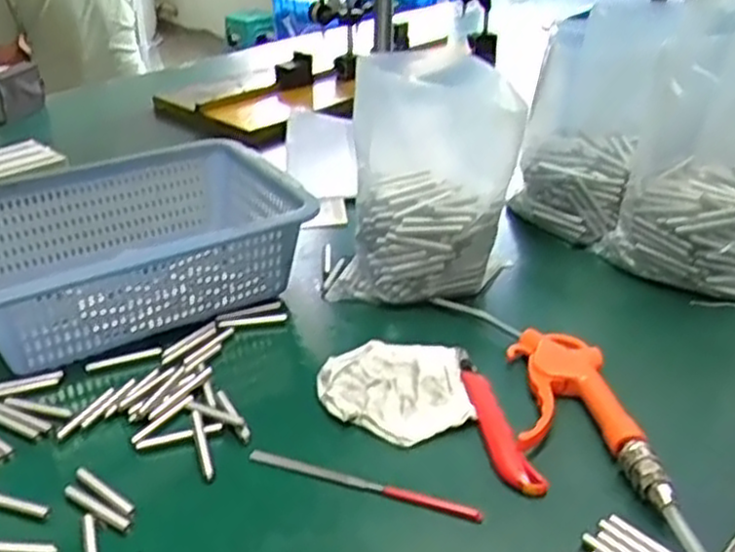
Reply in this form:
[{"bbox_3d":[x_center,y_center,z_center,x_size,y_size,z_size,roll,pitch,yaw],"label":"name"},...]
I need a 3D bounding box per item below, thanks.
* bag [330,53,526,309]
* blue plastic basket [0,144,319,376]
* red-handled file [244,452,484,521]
[{"bbox_3d":[0.048,-0.076,0.657,0.153,0.213,0.077,1,29,4],"label":"bag"},{"bbox_3d":[-0.231,-0.033,0.715,0.302,0.091,0.241,-16,33,-25],"label":"blue plastic basket"},{"bbox_3d":[-0.004,0.134,0.495,0.158,0.006,0.011,10,31,19],"label":"red-handled file"}]

